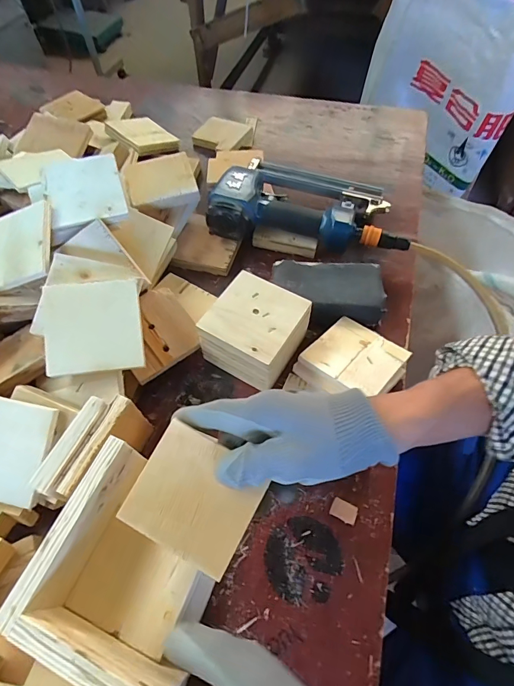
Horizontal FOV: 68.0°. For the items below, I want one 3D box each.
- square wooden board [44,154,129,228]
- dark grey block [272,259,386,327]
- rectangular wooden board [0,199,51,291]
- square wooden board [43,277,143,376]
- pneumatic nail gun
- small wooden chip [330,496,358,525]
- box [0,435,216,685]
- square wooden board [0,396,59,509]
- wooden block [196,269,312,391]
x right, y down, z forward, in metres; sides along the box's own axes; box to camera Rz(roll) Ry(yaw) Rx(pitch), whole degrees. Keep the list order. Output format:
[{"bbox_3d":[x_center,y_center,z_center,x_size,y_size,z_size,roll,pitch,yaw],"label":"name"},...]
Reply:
[{"bbox_3d":[-0.203,-0.182,0.449,0.084,0.005,0.093,-16,77,-6],"label":"square wooden board"},{"bbox_3d":[0.087,-0.062,0.482,0.135,0.039,0.081,3,58,5],"label":"dark grey block"},{"bbox_3d":[-0.273,-0.106,0.428,0.089,0.008,0.091,-12,75,13],"label":"rectangular wooden board"},{"bbox_3d":[-0.162,-0.017,0.377,0.089,0.005,0.089,-5,82,-11],"label":"square wooden board"},{"bbox_3d":[0.080,-0.194,0.540,0.263,0.079,0.152,11,59,9],"label":"pneumatic nail gun"},{"bbox_3d":[0.084,0.162,0.368,0.024,0.004,0.018,23,61,16],"label":"small wooden chip"},{"bbox_3d":[-0.093,0.172,0.301,0.127,0.066,0.140,18,61,13],"label":"box"},{"bbox_3d":[-0.242,0.097,0.354,0.093,0.004,0.090,13,83,0],"label":"square wooden board"},{"bbox_3d":[0.000,-0.009,0.432,0.099,0.076,0.093,26,63,17],"label":"wooden block"}]

